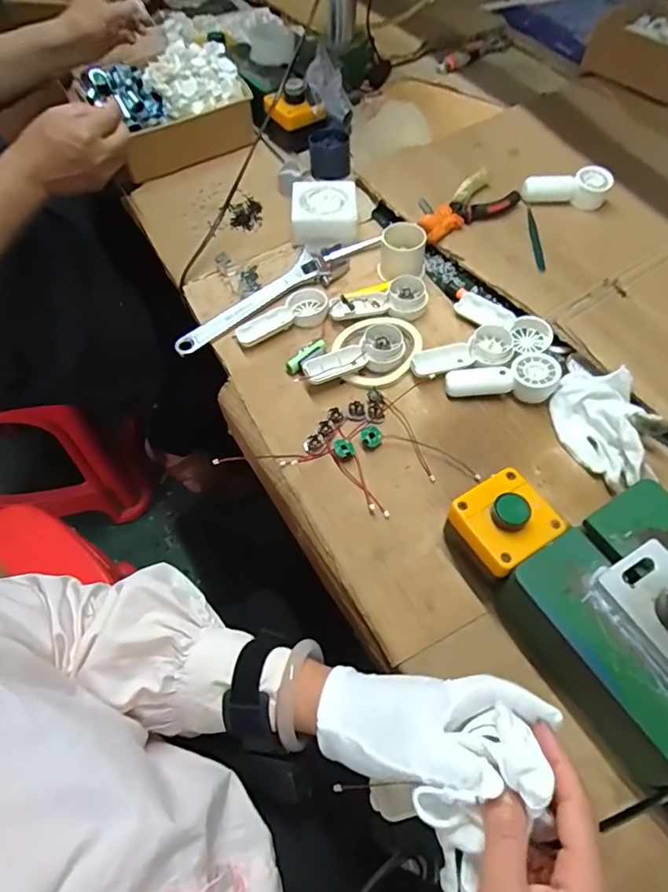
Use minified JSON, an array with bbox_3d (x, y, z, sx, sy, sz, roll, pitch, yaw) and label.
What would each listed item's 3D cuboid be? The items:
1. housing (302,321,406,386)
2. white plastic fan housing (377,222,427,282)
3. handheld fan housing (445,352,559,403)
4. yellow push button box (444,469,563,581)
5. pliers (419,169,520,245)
[{"bbox_3d":[0.020,-0.096,0.568,0.110,0.024,0.053,-14,58,-11],"label":"housing"},{"bbox_3d":[0.080,-0.224,0.626,0.053,0.050,0.058,7,56,3],"label":"white plastic fan housing"},{"bbox_3d":[0.171,-0.064,0.541,0.110,0.023,0.046,-8,57,-7],"label":"handheld fan housing"},{"bbox_3d":[0.136,0.068,0.440,0.078,0.067,0.069,-27,61,-18],"label":"yellow push button box"},{"bbox_3d":[0.171,-0.300,0.677,0.065,0.028,0.160,39,64,22],"label":"pliers"}]

